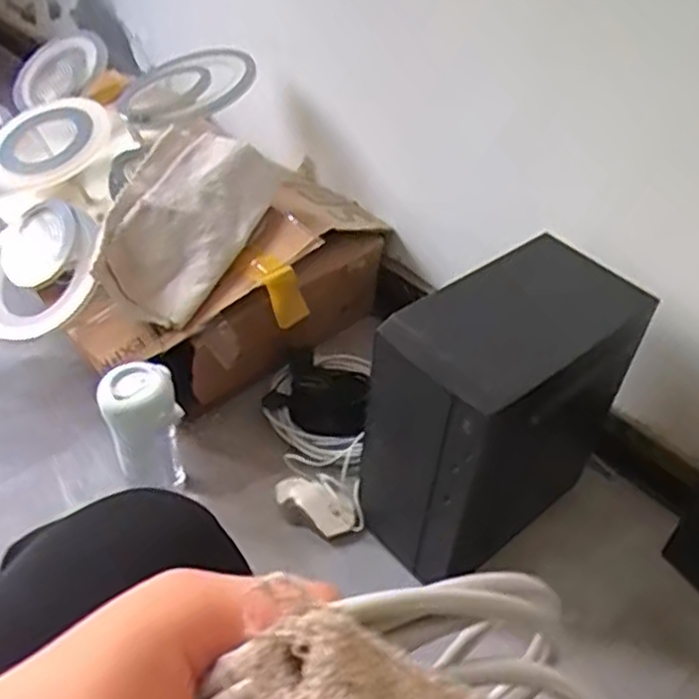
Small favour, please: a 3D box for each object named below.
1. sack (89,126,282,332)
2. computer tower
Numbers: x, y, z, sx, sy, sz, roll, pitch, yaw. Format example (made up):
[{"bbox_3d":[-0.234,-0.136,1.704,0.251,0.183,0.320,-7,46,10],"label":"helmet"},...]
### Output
[{"bbox_3d":[-0.225,-0.172,1.027,0.175,0.146,0.274,13,45,10],"label":"sack"},{"bbox_3d":[0.182,0.072,0.877,0.305,0.332,0.163,-30,53,-30],"label":"computer tower"}]

